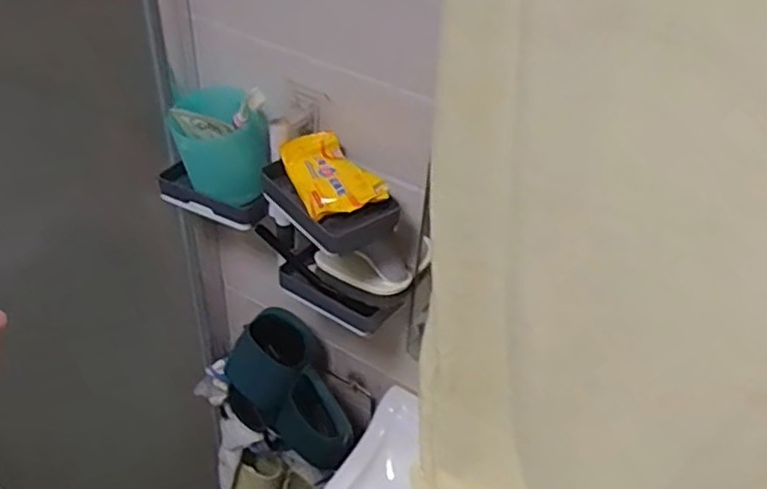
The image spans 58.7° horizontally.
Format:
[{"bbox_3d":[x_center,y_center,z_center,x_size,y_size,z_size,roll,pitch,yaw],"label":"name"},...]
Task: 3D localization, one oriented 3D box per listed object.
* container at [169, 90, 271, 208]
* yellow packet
[{"bbox_3d":[-0.184,-0.108,0.771,0.100,0.103,0.091,-7,42,-13],"label":"container"},{"bbox_3d":[-0.055,-0.075,0.697,0.074,0.030,0.115,-14,43,-20],"label":"yellow packet"}]

